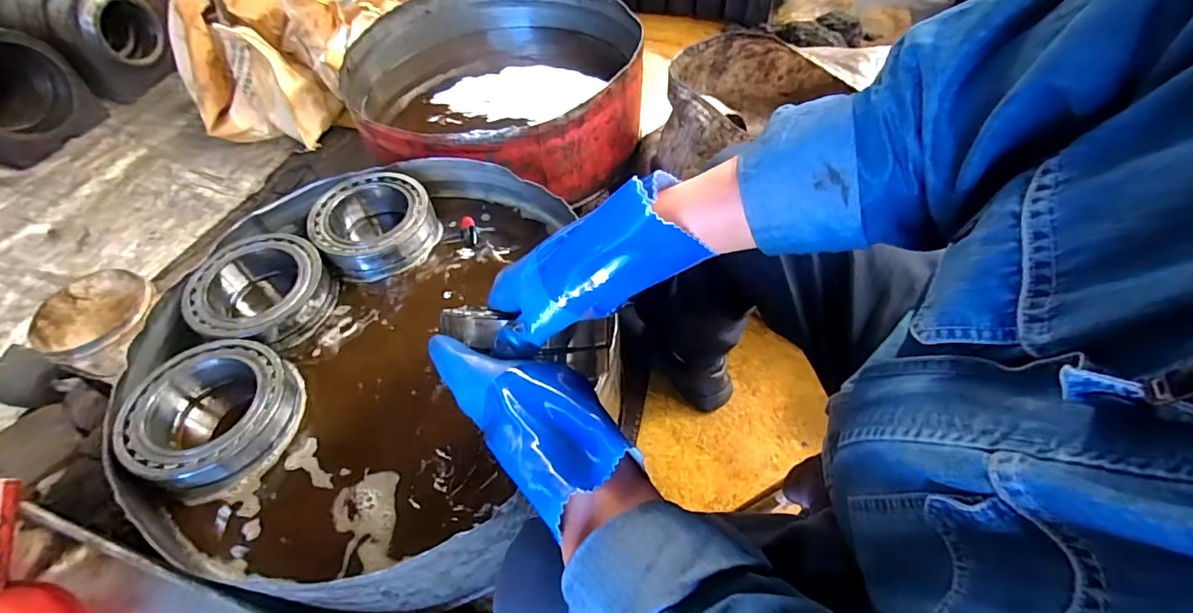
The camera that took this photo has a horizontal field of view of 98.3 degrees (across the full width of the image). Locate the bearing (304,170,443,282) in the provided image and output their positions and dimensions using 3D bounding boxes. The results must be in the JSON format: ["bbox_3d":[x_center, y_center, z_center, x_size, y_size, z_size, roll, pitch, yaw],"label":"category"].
[{"bbox_3d":[-0.322,-0.119,0.758,0.163,0.067,0.166,-1,52,1],"label":"bearing"}]

